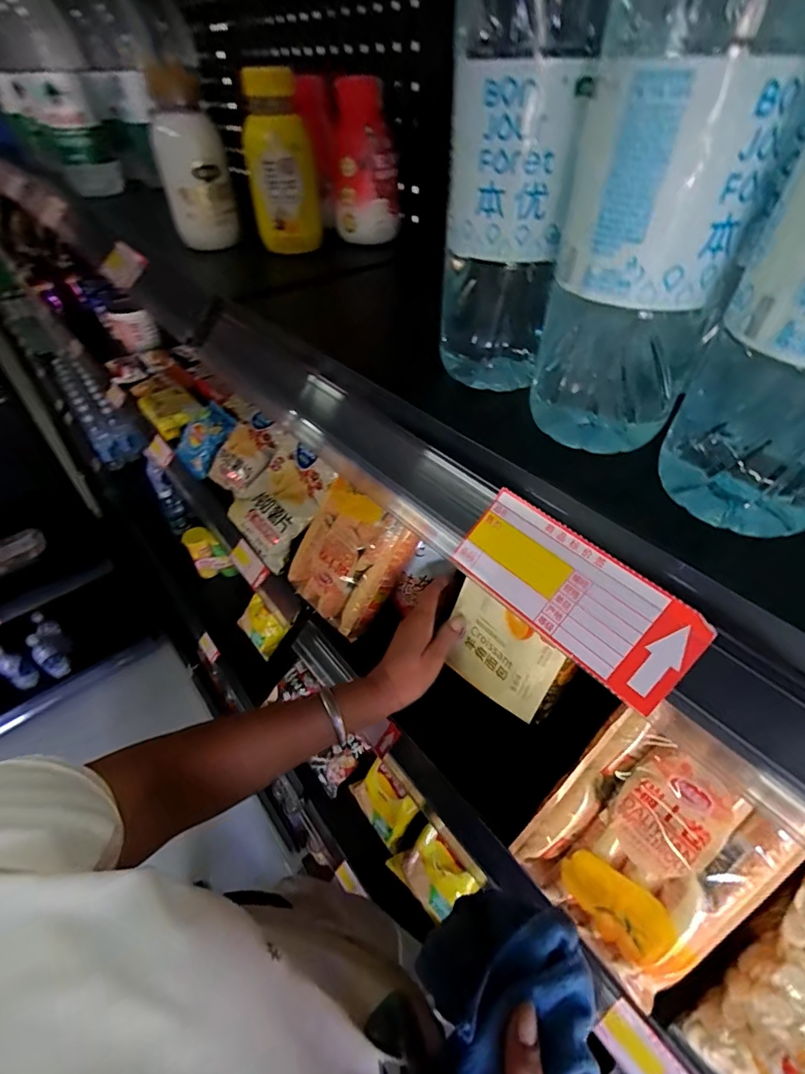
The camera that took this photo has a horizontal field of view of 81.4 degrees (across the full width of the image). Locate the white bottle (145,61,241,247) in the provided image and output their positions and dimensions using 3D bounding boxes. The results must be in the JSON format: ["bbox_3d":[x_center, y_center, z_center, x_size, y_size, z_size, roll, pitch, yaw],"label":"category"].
[{"bbox_3d":[-0.185,-0.318,0.418,0.058,0.103,0.036,-13,46,-13],"label":"white bottle"}]

